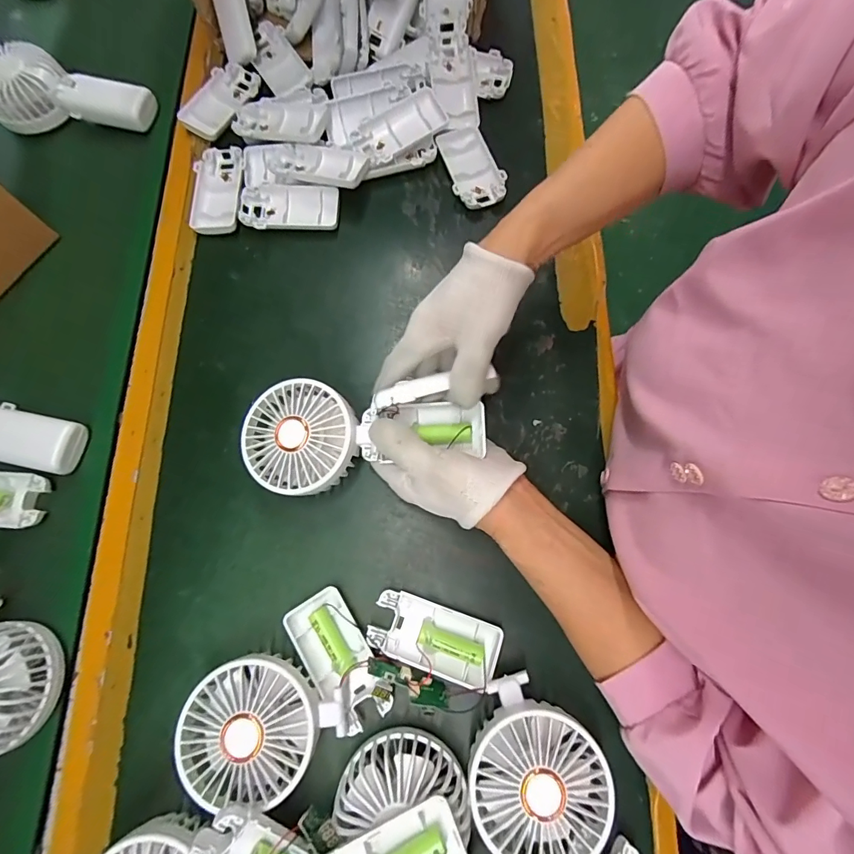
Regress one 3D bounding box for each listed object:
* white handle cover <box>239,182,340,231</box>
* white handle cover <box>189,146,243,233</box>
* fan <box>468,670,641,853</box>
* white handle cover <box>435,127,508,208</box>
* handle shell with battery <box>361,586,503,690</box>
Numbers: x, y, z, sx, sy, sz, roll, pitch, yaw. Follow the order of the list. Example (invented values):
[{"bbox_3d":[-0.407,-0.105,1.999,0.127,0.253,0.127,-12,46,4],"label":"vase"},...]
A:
[{"bbox_3d":[-0.135,-0.216,0.439,0.094,0.010,0.049,0,74,4],"label":"white handle cover"},{"bbox_3d":[-0.208,-0.237,0.447,0.046,0.011,0.096,-2,74,3],"label":"white handle cover"},{"bbox_3d":[0.082,0.259,0.285,0.088,0.045,0.184,-18,74,-4],"label":"fan"},{"bbox_3d":[0.044,-0.261,0.448,0.048,0.016,0.095,-19,74,-2],"label":"white handle cover"},{"bbox_3d":[0.005,0.155,0.332,0.092,0.018,0.044,18,76,8],"label":"handle shell with battery"}]

